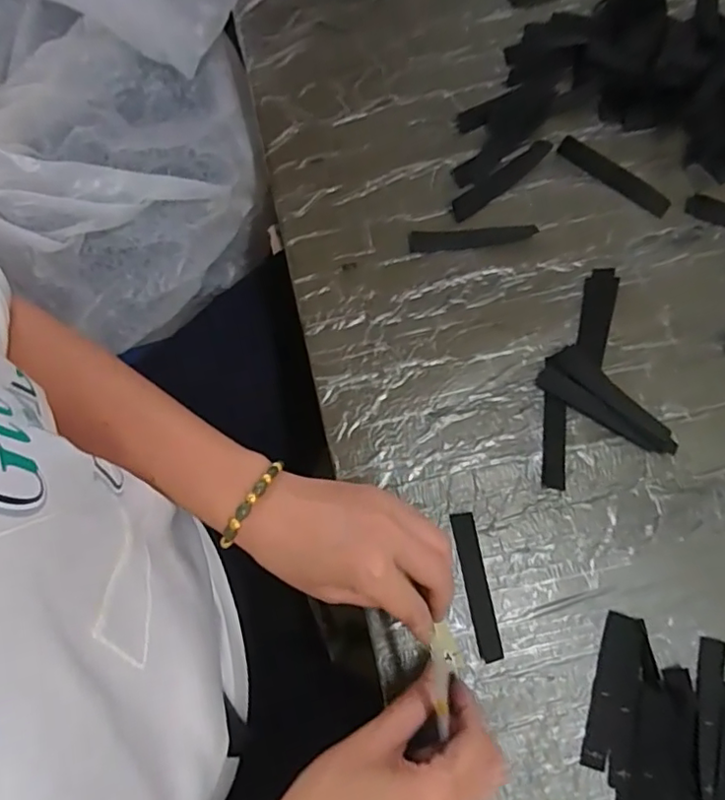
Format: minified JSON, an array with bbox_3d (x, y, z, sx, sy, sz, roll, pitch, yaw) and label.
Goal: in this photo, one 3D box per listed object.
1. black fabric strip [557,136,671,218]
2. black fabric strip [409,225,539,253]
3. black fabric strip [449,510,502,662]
[{"bbox_3d":[0.188,-0.168,0.426,0.091,0.006,0.018,35,81,9],"label":"black fabric strip"},{"bbox_3d":[0.081,-0.119,0.421,0.092,0.004,0.016,-4,77,1],"label":"black fabric strip"},{"bbox_3d":[0.073,0.119,0.367,0.014,0.004,0.091,-11,77,-1],"label":"black fabric strip"}]

